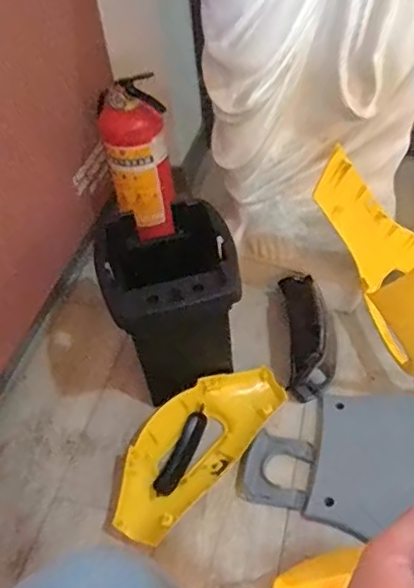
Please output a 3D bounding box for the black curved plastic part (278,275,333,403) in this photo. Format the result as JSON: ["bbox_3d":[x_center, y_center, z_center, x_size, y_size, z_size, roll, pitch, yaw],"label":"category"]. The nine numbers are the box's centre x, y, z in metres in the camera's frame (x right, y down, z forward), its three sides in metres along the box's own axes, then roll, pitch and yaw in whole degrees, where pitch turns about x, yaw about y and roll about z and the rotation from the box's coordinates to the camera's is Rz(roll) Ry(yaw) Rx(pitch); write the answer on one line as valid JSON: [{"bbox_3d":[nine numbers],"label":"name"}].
[{"bbox_3d":[0.201,0.066,1.106,0.099,0.106,0.271,-1,47,5],"label":"black curved plastic part"}]

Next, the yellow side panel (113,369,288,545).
[{"bbox_3d":[-0.023,0.259,0.990,0.155,0.056,0.362,32,58,31],"label":"yellow side panel"}]

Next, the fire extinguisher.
[{"bbox_3d":[-0.143,-0.277,1.181,0.124,0.328,0.111,-10,46,-2],"label":"fire extinguisher"}]

